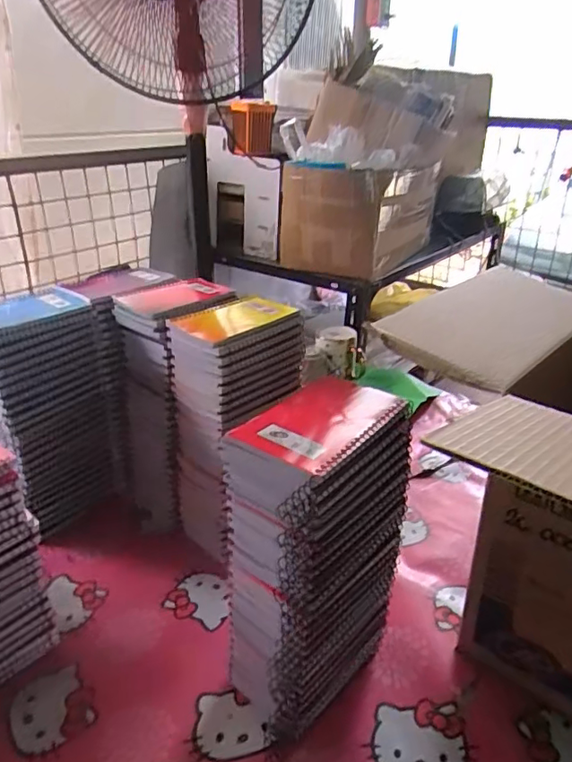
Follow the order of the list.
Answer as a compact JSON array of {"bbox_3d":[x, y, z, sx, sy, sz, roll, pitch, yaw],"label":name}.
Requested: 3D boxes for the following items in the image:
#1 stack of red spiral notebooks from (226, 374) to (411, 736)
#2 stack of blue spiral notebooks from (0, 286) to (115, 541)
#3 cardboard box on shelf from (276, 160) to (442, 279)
[{"bbox_3d":[0.019,0.162,0.482,0.084,0.284,0.154,25,35,38],"label":"stack of red spiral notebooks"},{"bbox_3d":[-0.307,0.042,0.717,0.099,0.283,0.148,21,33,35],"label":"stack of blue spiral notebooks"},{"bbox_3d":[0.168,-0.383,1.280,0.236,0.204,0.373,18,31,30],"label":"cardboard box on shelf"}]

